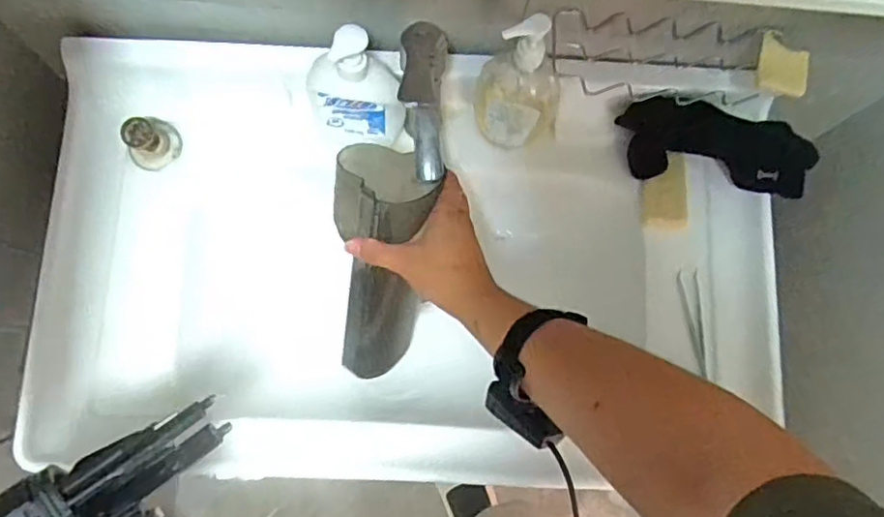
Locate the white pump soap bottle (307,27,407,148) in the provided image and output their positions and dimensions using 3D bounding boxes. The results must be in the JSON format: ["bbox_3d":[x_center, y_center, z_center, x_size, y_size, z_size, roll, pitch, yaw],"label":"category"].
[{"bbox_3d":[-0.096,-0.176,0.682,0.102,0.205,0.051,0,79,-2],"label":"white pump soap bottle"}]

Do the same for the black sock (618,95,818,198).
[{"bbox_3d":[0.312,-0.130,0.730,0.209,0.060,0.091,16,79,1],"label":"black sock"}]

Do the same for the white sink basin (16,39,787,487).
[{"bbox_3d":[-0.031,0.002,0.734,0.802,0.172,0.476,2,79,-1],"label":"white sink basin"}]

